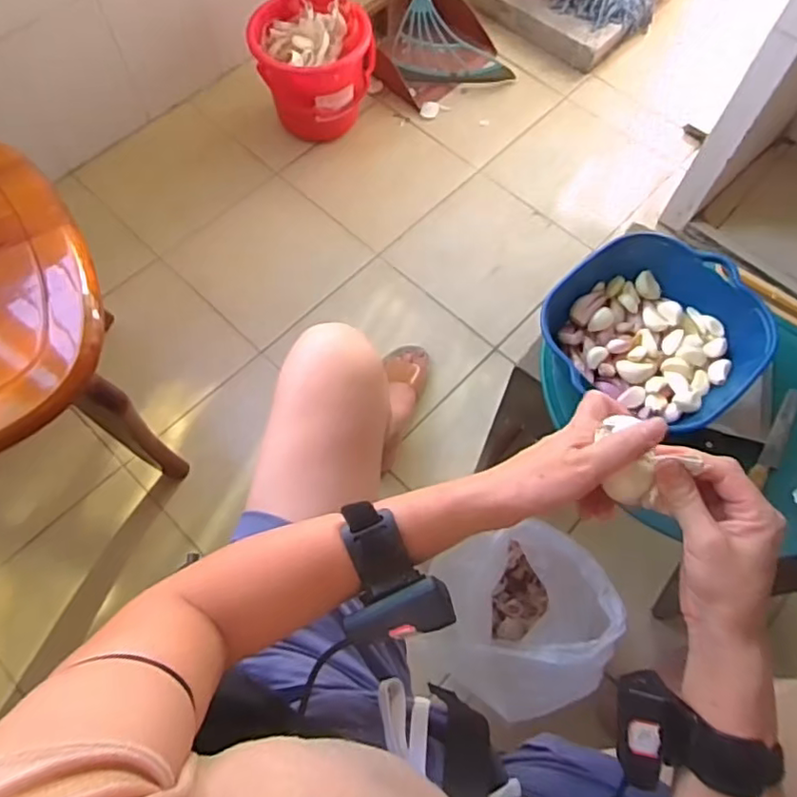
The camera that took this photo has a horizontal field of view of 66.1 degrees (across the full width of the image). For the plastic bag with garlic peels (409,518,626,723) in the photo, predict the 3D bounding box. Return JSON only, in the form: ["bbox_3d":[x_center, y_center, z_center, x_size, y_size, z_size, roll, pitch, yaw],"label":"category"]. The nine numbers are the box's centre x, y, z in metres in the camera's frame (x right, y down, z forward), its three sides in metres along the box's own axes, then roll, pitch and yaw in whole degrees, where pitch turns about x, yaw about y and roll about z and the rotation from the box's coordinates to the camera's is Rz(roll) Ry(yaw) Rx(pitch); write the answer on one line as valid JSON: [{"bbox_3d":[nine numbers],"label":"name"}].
[{"bbox_3d":[0.139,0.290,0.785,0.205,0.242,0.198,-20,67,-9],"label":"plastic bag with garlic peels"}]

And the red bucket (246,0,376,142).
[{"bbox_3d":[-0.168,-0.676,1.257,0.227,0.196,0.227,0,66,0],"label":"red bucket"}]

